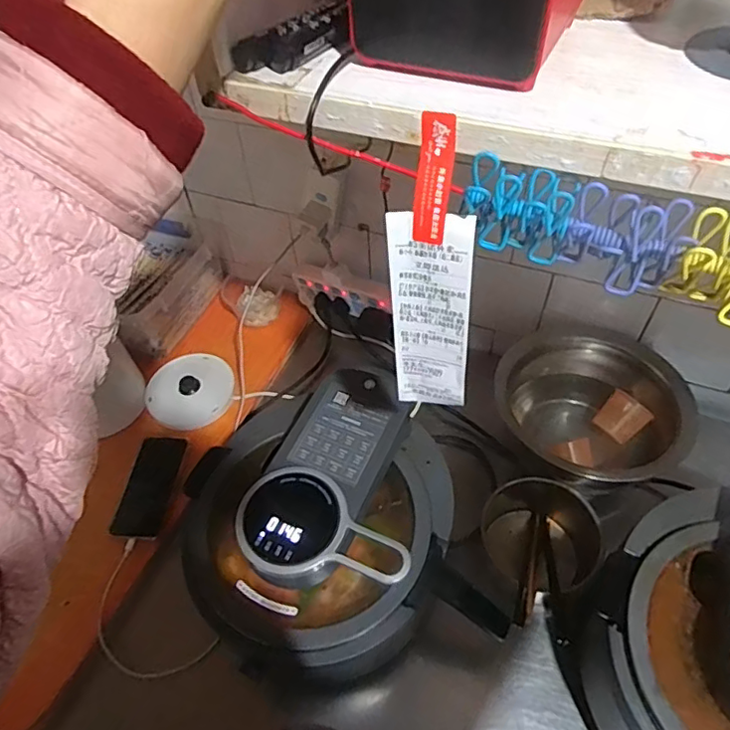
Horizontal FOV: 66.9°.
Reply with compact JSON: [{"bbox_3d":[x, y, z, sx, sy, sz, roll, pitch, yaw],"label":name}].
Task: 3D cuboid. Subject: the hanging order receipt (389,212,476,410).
[{"bbox_3d":[0.047,-0.029,0.394,0.054,0.172,0.005,11,49,16],"label":"hanging order receipt"}]

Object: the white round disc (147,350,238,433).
[{"bbox_3d":[-0.299,0.036,0.941,0.141,0.025,0.156,-27,54,-18],"label":"white round disc"}]

